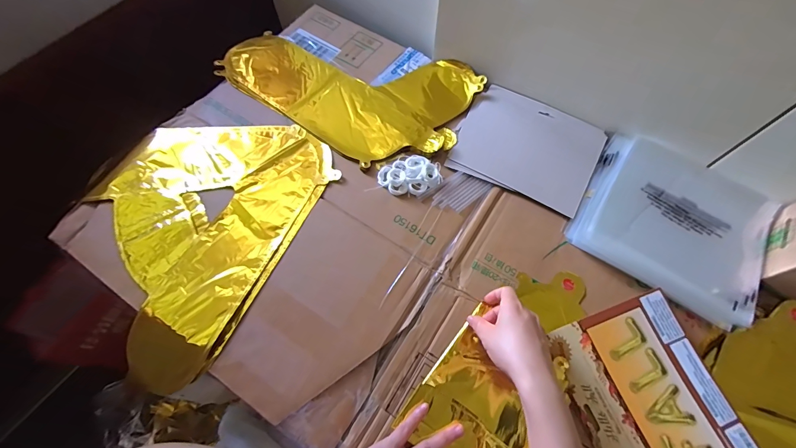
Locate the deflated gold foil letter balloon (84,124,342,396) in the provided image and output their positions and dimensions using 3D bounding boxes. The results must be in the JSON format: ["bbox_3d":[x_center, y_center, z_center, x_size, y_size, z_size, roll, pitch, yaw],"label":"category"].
[{"bbox_3d":[-0.283,-0.006,0.493,0.288,0.035,0.359,26,68,10],"label":"deflated gold foil letter balloon"}]

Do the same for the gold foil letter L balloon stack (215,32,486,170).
[{"bbox_3d":[-0.084,-0.242,0.591,0.402,0.014,0.238,29,68,12],"label":"gold foil letter L balloon stack"}]

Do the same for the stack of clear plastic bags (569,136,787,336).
[{"bbox_3d":[0.380,-0.008,0.493,0.234,0.030,0.217,29,68,12],"label":"stack of clear plastic bags"}]

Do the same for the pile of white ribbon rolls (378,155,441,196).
[{"bbox_3d":[0.015,-0.068,0.512,0.079,0.015,0.058,-21,68,-10],"label":"pile of white ribbon rolls"}]

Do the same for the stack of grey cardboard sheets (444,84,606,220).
[{"bbox_3d":[0.196,-0.118,0.545,0.200,0.015,0.172,25,67,10],"label":"stack of grey cardboard sheets"}]

